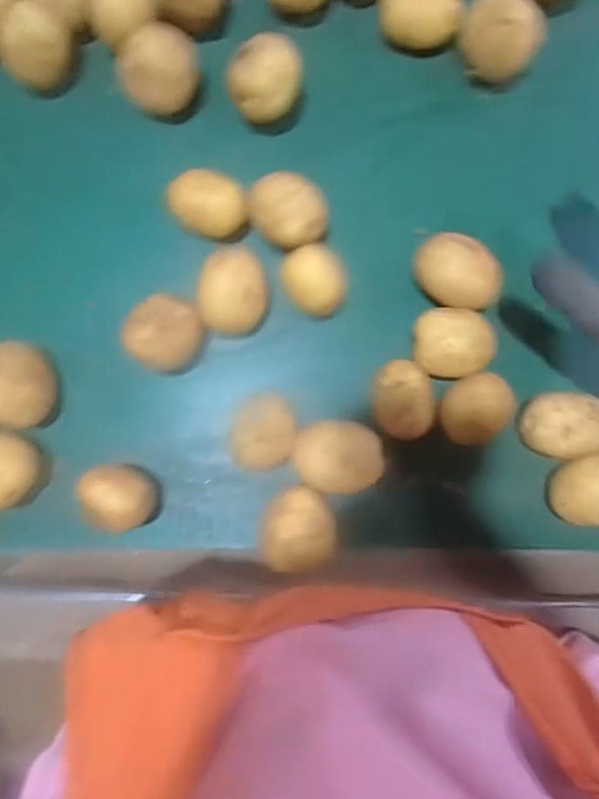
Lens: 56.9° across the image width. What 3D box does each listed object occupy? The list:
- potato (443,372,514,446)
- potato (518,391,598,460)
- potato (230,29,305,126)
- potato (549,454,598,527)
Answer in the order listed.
[{"bbox_3d":[0.123,0.007,0.395,0.049,0.032,0.045,0,90,-10],"label":"potato"},{"bbox_3d":[0.191,0.019,0.399,0.058,0.035,0.046,4,89,-9],"label":"potato"},{"bbox_3d":[-0.029,-0.230,0.410,0.044,0.051,0.050,16,87,-9],"label":"potato"},{"bbox_3d":[0.204,0.064,0.389,0.040,0.039,0.049,20,87,-9],"label":"potato"}]

